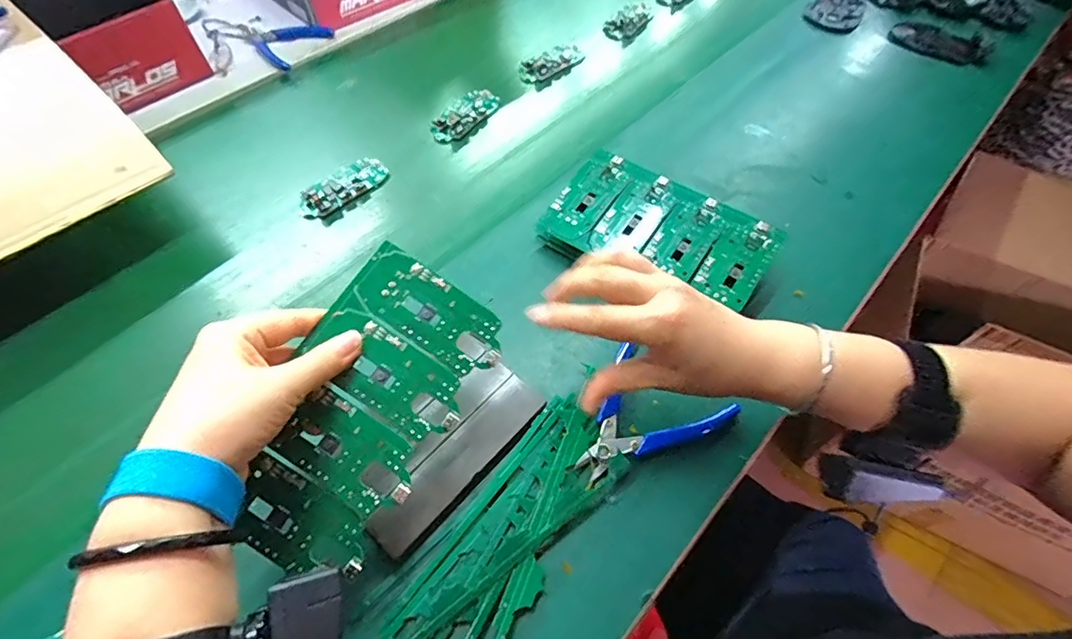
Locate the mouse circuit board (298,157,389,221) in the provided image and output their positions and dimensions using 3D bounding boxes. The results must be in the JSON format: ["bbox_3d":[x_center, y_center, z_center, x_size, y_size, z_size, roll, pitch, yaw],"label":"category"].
[{"bbox_3d":[-0.206,-0.143,0.549,0.049,0.009,0.101,36,64,22],"label":"mouse circuit board"}]

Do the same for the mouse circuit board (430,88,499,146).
[{"bbox_3d":[-0.085,-0.247,0.620,0.052,0.011,0.102,25,60,15],"label":"mouse circuit board"}]

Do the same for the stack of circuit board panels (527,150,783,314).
[{"bbox_3d":[0.111,-0.076,0.478,0.193,0.048,0.107,28,61,17],"label":"stack of circuit board panels"}]

